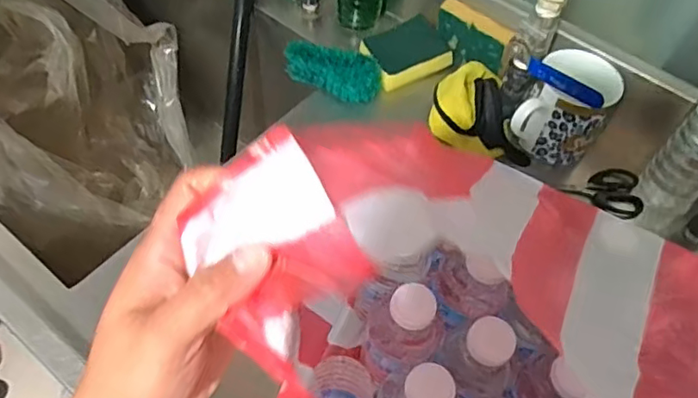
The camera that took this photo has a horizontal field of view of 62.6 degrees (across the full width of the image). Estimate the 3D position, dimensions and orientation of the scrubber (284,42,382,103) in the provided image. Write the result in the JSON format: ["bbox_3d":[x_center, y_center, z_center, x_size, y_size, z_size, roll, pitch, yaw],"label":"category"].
[{"bbox_3d":[-0.022,-0.161,0.715,0.126,0.033,0.055,25,57,11],"label":"scrubber"}]

